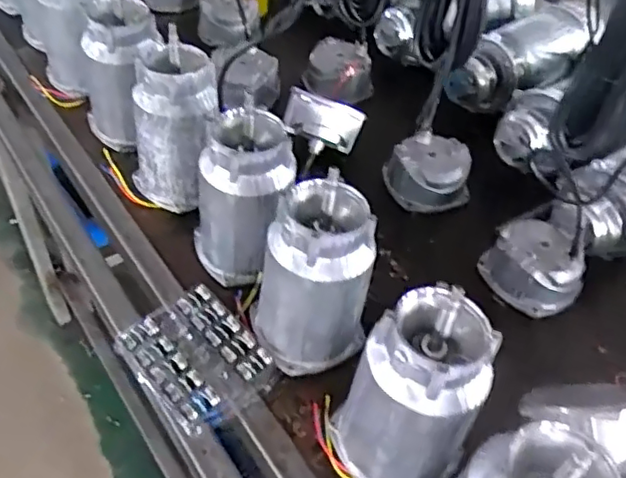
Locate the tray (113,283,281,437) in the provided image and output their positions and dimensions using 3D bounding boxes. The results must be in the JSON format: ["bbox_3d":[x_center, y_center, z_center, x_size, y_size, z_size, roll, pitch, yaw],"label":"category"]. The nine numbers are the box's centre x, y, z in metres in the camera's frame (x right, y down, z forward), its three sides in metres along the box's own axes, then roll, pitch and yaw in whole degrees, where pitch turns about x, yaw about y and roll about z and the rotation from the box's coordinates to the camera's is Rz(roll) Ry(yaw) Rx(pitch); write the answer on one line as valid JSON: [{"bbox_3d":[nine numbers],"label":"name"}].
[{"bbox_3d":[-0.142,0.140,0.737,0.132,0.024,0.171,-30,57,-30],"label":"tray"}]

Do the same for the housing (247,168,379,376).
[{"bbox_3d":[0.002,0.049,0.705,0.126,0.216,0.109,-10,49,-16],"label":"housing"}]

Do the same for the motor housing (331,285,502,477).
[{"bbox_3d":[0.096,0.162,0.607,0.132,0.226,0.115,29,50,19],"label":"motor housing"}]

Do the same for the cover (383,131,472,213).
[{"bbox_3d":[0.187,-0.104,0.997,0.134,0.082,0.134,14,47,6],"label":"cover"}]

